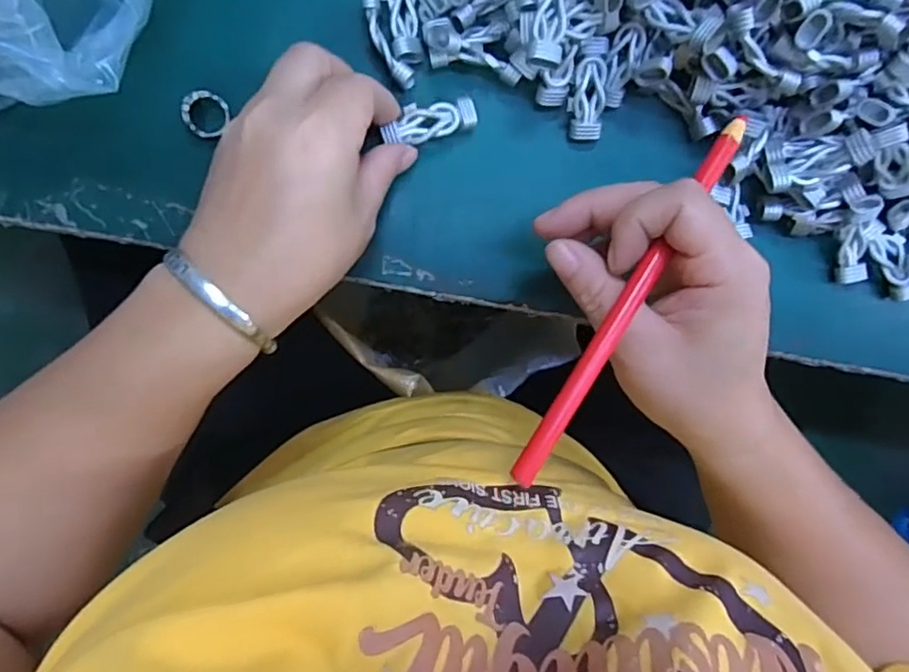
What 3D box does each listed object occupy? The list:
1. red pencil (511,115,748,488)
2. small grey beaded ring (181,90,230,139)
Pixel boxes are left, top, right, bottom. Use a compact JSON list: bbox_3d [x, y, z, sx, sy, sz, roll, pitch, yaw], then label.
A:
[{"bbox_3d":[0.069,-0.016,0.234,0.010,0.007,0.167,34,83,-6],"label":"red pencil"},{"bbox_3d":[-0.116,-0.104,0.281,0.021,0.004,0.020,34,86,-50],"label":"small grey beaded ring"}]

